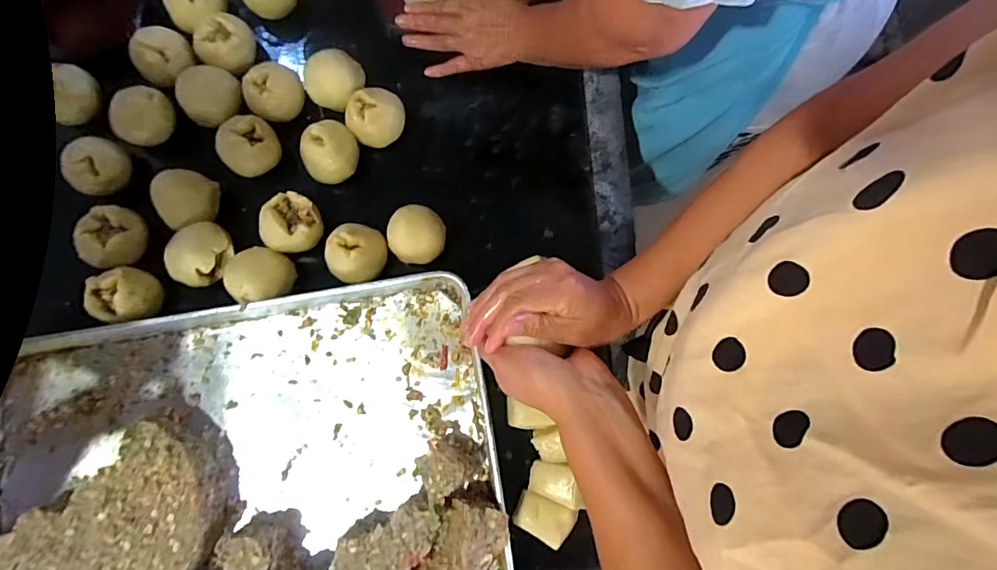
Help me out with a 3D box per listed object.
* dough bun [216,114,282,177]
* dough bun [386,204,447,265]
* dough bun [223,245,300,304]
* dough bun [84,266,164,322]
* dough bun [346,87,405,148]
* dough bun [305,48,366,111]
[{"bbox_3d":[-0.318,-0.175,0.608,0.067,0.059,0.075,43,83,6],"label":"dough bun"},{"bbox_3d":[-0.102,-0.063,0.590,0.070,0.055,0.073,0,81,-1],"label":"dough bun"},{"bbox_3d":[-0.294,-0.011,0.579,0.075,0.049,0.069,0,81,-1],"label":"dough bun"},{"bbox_3d":[-0.454,0.013,0.577,0.073,0.050,0.069,4,81,0],"label":"dough bun"},{"bbox_3d":[-0.159,-0.218,0.613,0.072,0.055,0.062,-21,82,-4],"label":"dough bun"},{"bbox_3d":[-0.217,-0.266,0.626,0.079,0.060,0.063,-31,83,-5],"label":"dough bun"}]

